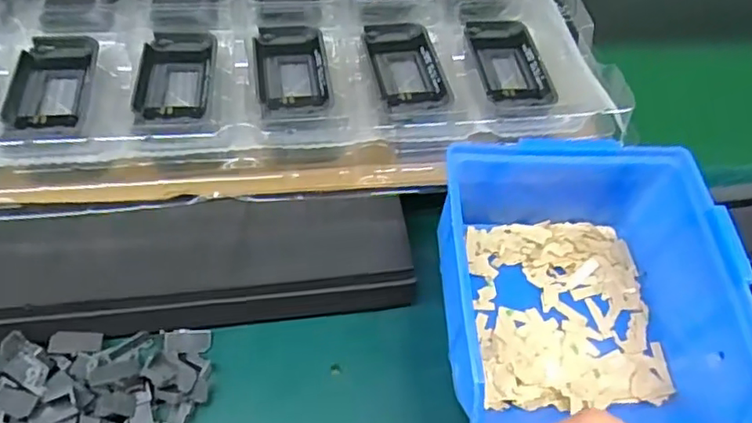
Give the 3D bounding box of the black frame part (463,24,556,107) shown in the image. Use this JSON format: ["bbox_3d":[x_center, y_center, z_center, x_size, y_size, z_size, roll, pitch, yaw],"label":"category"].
[{"bbox_3d":[0.072,-0.082,0.330,0.036,0.009,0.066,-4,58,-7],"label":"black frame part"}]

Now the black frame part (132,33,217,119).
[{"bbox_3d":[-0.102,-0.071,0.309,0.036,0.008,0.064,-1,58,-5],"label":"black frame part"}]

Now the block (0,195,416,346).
[{"bbox_3d":[-0.091,0.029,0.288,0.216,0.034,0.062,-3,57,-9],"label":"block"}]

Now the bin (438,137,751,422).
[{"bbox_3d":[0.093,0.035,0.281,0.126,0.066,0.135,3,56,-4],"label":"bin"}]

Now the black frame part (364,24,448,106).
[{"bbox_3d":[0.015,-0.080,0.325,0.035,0.008,0.061,-6,59,-8],"label":"black frame part"}]

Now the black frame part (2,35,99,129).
[{"bbox_3d":[-0.160,-0.066,0.299,0.036,0.007,0.062,-3,58,-6],"label":"black frame part"}]

